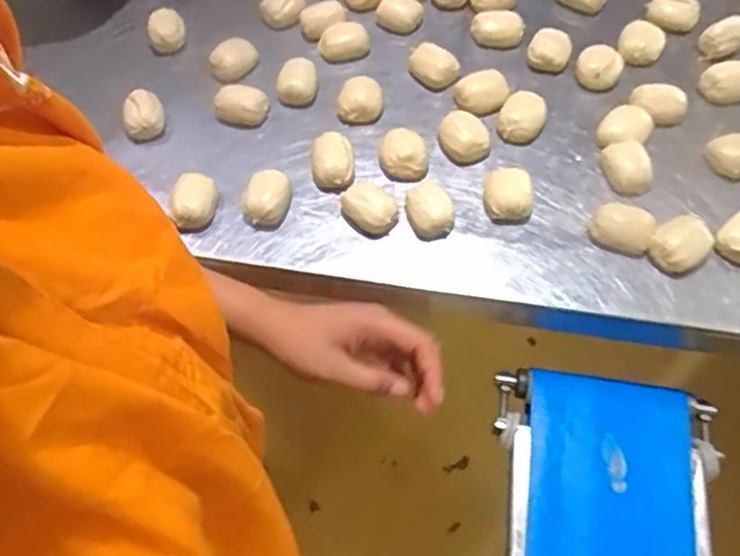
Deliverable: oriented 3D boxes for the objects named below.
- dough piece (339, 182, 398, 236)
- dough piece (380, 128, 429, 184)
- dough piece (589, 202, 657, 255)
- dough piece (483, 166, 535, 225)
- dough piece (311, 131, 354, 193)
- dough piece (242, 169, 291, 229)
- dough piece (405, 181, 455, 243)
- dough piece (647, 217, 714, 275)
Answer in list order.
[{"bbox_3d":[0.002,-0.068,0.691,0.055,0.033,0.036,36,66,20],"label":"dough piece"},{"bbox_3d":[0.038,-0.125,0.729,0.050,0.037,0.062,-3,59,0],"label":"dough piece"},{"bbox_3d":[0.247,-0.048,0.673,0.056,0.027,0.041,27,63,16],"label":"dough piece"},{"bbox_3d":[0.139,-0.084,0.695,0.049,0.036,0.051,-1,59,1],"label":"dough piece"},{"bbox_3d":[-0.039,-0.120,0.720,0.040,0.034,0.057,-9,59,-4],"label":"dough piece"},{"bbox_3d":[-0.103,-0.079,0.694,0.044,0.044,0.043,-1,59,1],"label":"dough piece"},{"bbox_3d":[0.062,-0.067,0.688,0.044,0.033,0.057,-18,60,-9],"label":"dough piece"},{"bbox_3d":[0.297,-0.028,0.661,0.050,0.030,0.057,33,65,19],"label":"dough piece"}]

